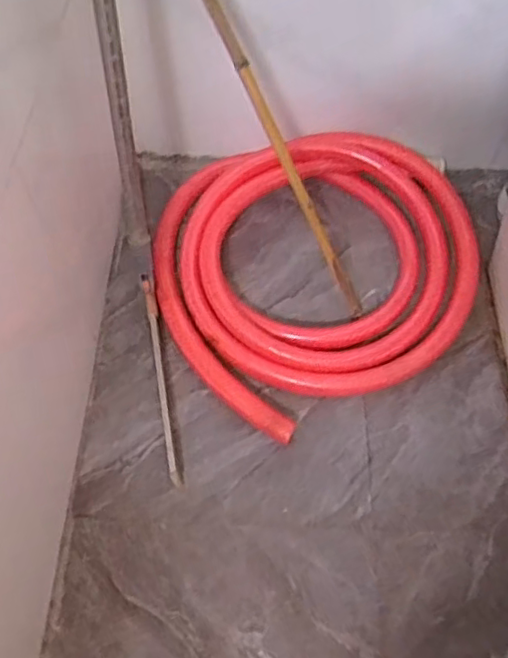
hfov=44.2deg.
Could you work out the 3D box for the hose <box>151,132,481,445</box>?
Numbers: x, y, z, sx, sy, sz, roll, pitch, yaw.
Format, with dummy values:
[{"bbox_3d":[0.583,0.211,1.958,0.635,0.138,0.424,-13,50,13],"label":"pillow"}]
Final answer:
[{"bbox_3d":[0.076,-0.090,0.771,0.384,0.074,0.356,1,56,-1],"label":"hose"}]

